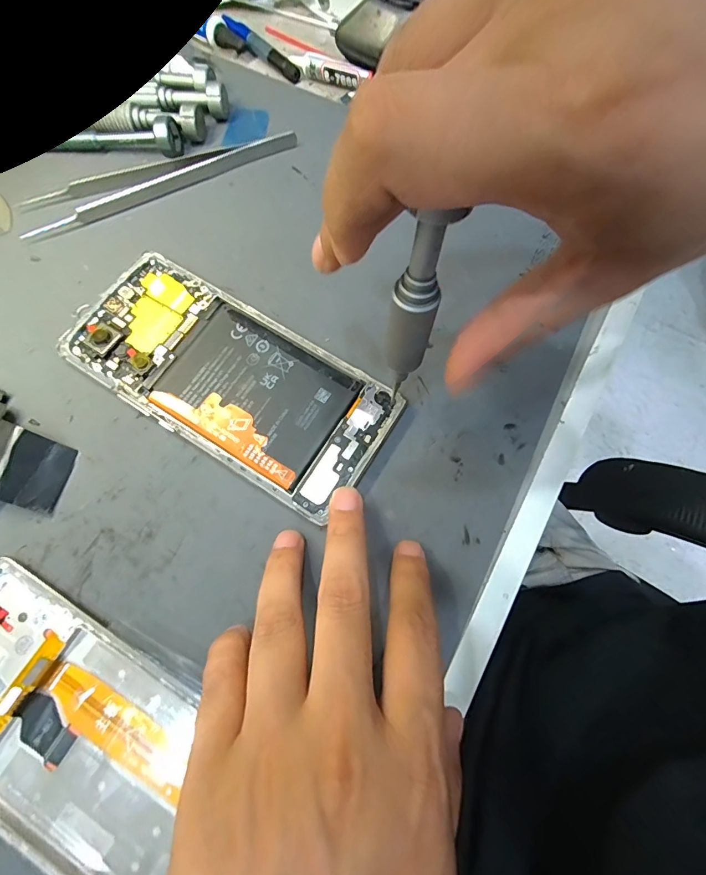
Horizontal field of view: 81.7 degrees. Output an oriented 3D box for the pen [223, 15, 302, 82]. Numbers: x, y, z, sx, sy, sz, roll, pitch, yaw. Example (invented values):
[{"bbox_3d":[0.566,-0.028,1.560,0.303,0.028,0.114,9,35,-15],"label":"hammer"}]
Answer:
[{"bbox_3d":[-0.060,-0.254,0.266,0.013,0.007,0.069,-41,78,-11],"label":"pen"}]

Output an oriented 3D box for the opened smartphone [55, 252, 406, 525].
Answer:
[{"bbox_3d":[-0.060,-0.030,0.196,0.157,0.004,0.071,31,76,8],"label":"opened smartphone"}]

